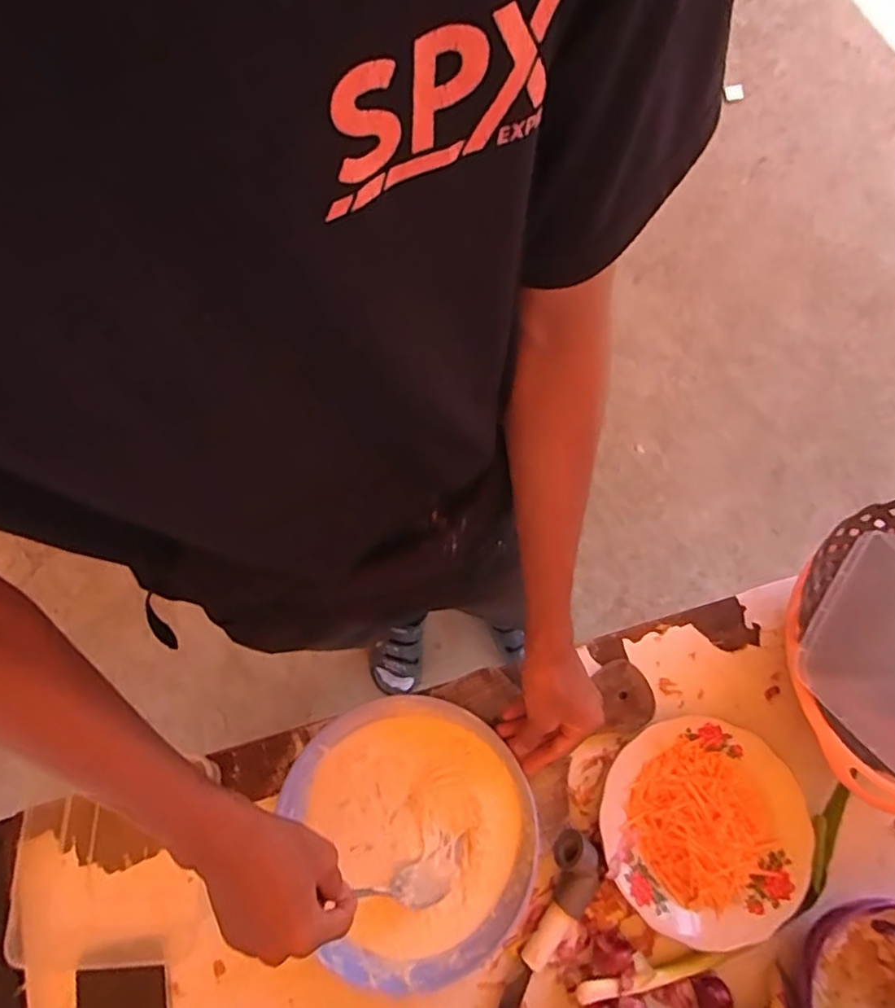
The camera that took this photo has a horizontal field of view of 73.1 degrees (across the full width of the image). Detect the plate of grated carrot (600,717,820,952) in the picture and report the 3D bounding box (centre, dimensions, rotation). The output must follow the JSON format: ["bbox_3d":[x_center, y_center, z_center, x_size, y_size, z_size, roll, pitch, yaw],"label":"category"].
[{"bbox_3d":[0.229,0.290,0.541,0.174,0.044,0.171,0,73,1],"label":"plate of grated carrot"}]

